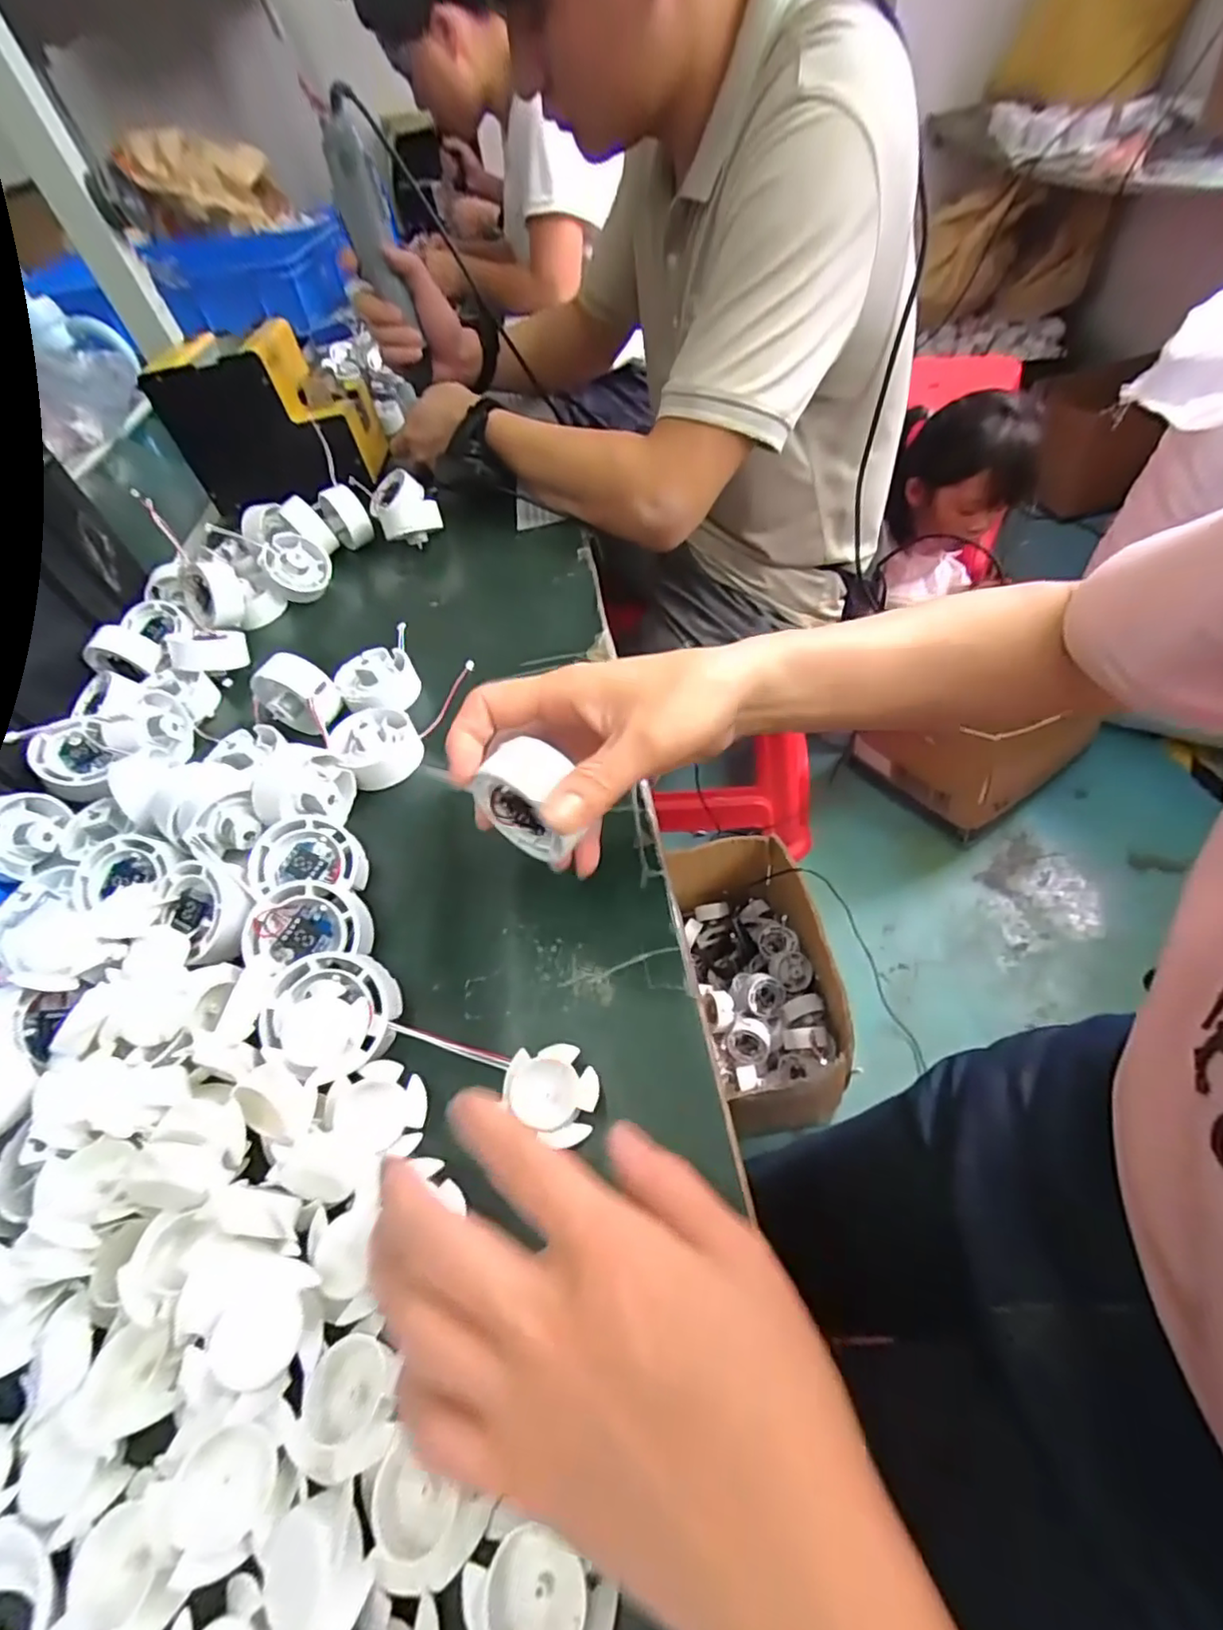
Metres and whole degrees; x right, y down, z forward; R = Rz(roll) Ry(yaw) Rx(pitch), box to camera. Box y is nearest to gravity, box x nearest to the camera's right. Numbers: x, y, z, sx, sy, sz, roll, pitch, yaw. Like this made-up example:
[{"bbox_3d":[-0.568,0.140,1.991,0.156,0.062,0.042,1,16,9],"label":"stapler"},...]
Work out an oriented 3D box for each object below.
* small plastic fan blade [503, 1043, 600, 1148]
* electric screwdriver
[{"bbox_3d":[-0.025,0.116,0.261,0.038,0.015,0.034,4,52,15],"label":"small plastic fan blade"},{"bbox_3d":[-0.223,-0.524,0.591,0.036,0.196,0.052,-22,50,-6],"label":"electric screwdriver"}]

